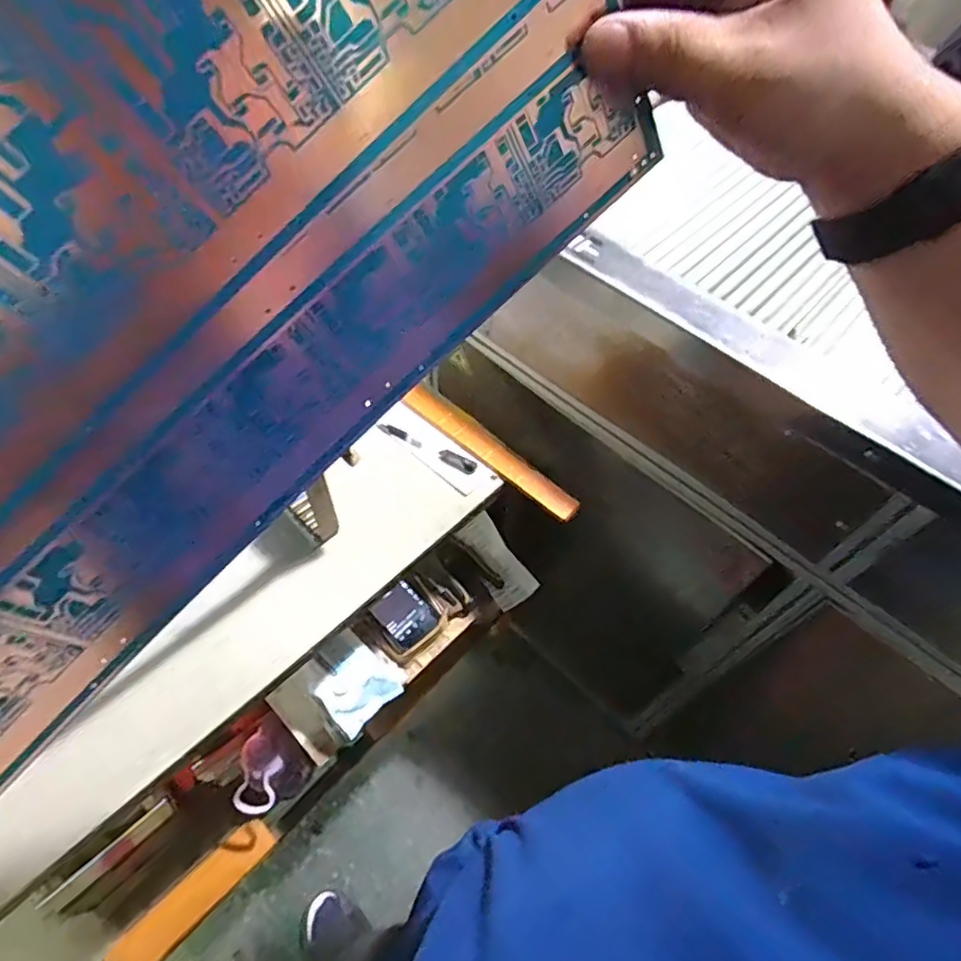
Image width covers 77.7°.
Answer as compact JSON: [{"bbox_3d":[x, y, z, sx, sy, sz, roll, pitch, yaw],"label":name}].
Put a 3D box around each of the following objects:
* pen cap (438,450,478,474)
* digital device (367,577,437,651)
[{"bbox_3d":[-0.029,-0.024,0.757,0.051,0.007,0.020,28,59,14],"label":"pen cap"},{"bbox_3d":[-0.108,0.193,0.855,0.068,0.018,0.082,-37,83,-17],"label":"digital device"}]

